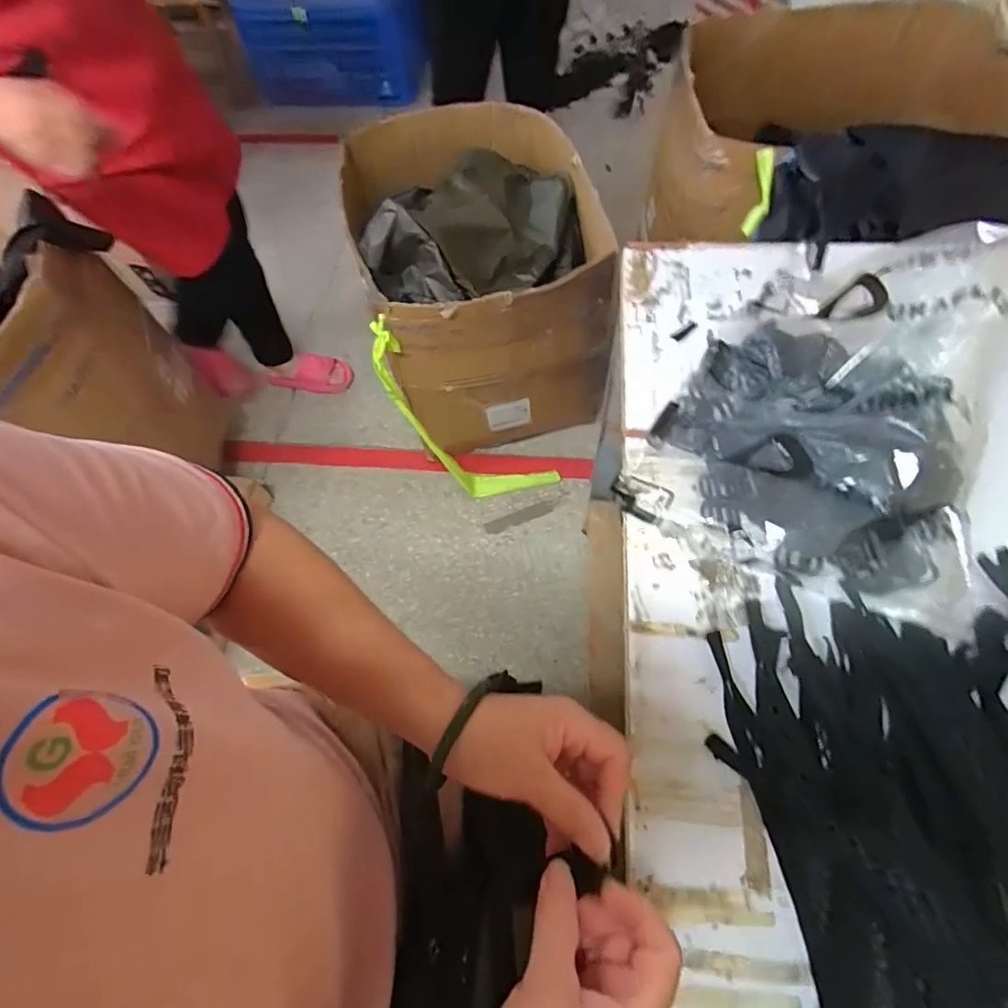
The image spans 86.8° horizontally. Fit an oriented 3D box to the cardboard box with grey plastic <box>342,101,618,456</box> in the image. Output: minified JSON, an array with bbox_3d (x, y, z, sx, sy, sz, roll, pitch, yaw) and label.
[{"bbox_3d":[-0.037,-0.523,1.263,0.515,0.524,0.598,-15,63,-4],"label":"cardboard box with grey plastic"}]

